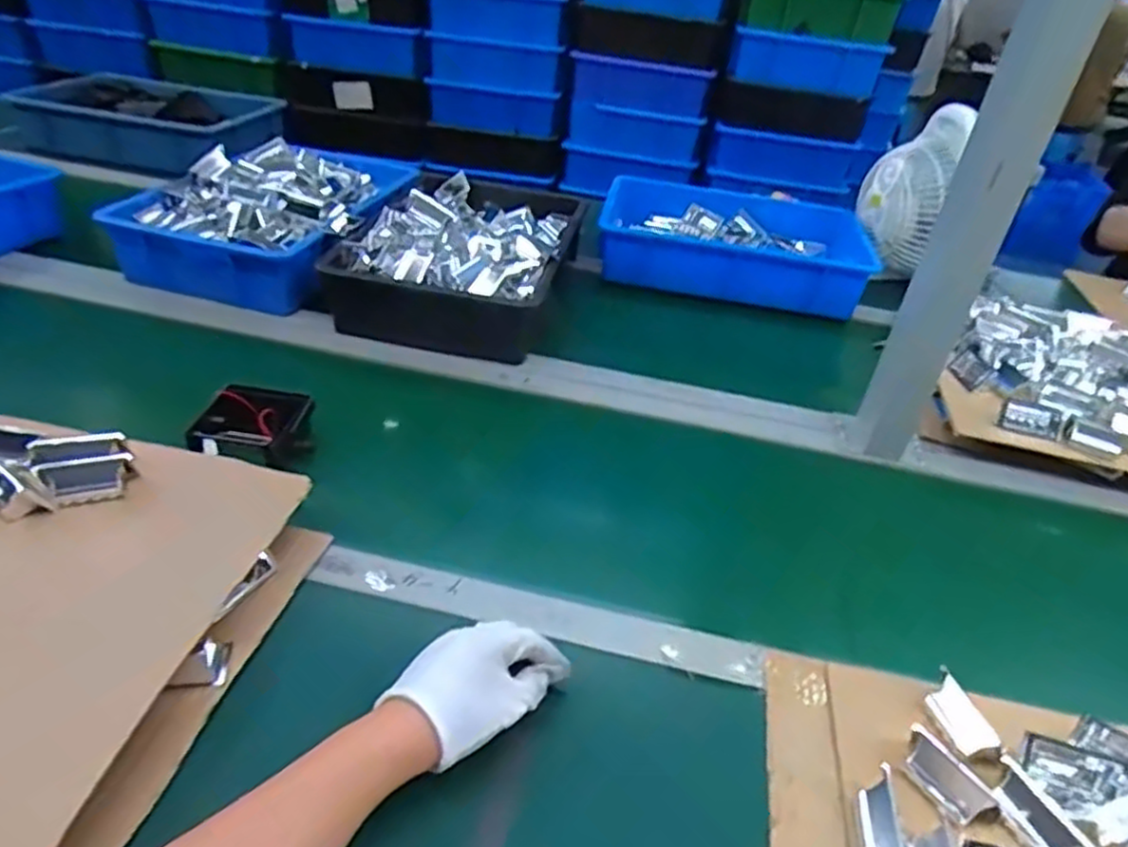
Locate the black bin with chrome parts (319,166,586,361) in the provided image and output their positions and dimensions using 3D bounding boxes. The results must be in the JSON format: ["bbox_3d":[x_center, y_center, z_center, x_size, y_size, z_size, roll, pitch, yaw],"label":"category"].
[{"bbox_3d":[-0.135,-0.241,1.022,0.275,0.098,0.363,10,35,4],"label":"black bin with chrome parts"}]

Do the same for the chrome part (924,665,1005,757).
[{"bbox_3d":[0.282,0.206,0.516,0.024,0.020,0.062,-8,38,-21],"label":"chrome part"}]

